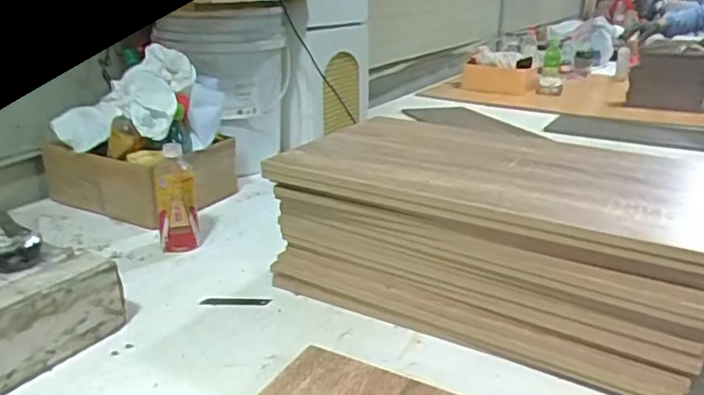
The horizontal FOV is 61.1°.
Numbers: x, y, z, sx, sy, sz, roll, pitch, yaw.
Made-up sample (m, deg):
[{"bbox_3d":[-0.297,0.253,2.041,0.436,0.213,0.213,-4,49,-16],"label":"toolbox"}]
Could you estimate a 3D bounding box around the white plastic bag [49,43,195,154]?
[{"bbox_3d":[-0.427,-0.177,1.143,0.281,0.054,0.217,-39,53,-6],"label":"white plastic bag"}]

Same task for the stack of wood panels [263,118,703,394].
[{"bbox_3d":[0.202,0.052,0.879,0.559,0.212,0.335,13,23,28],"label":"stack of wood panels"}]

